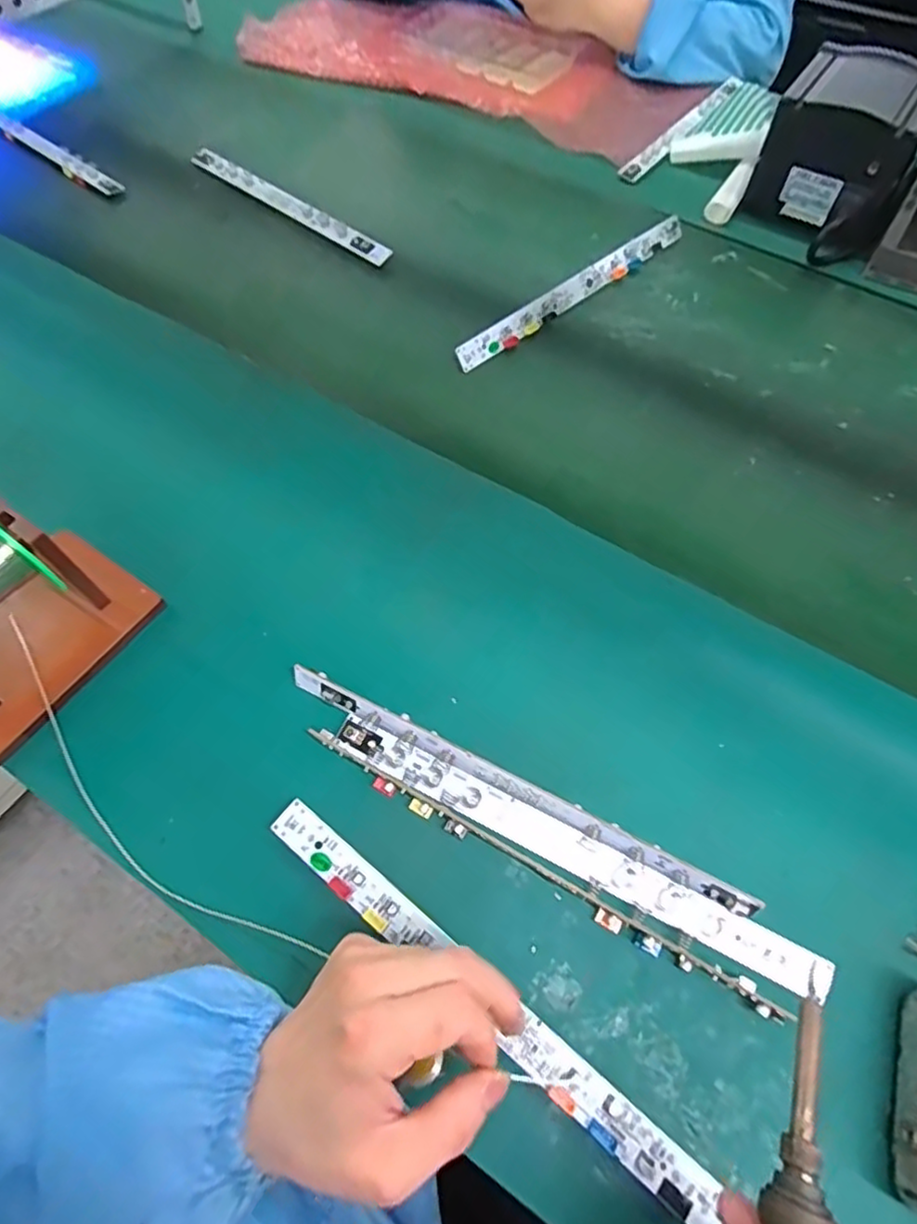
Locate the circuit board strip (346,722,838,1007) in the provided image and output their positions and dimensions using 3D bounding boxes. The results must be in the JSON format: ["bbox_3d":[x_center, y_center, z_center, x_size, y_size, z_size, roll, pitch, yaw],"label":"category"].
[{"bbox_3d":[0.057,0.133,0.354,0.285,0.014,0.021,24,64,12],"label":"circuit board strip"}]

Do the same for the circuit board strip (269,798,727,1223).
[{"bbox_3d":[0.006,0.190,0.317,0.269,0.006,0.024,36,67,17],"label":"circuit board strip"}]

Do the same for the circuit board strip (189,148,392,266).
[{"bbox_3d":[-0.179,-0.424,0.655,0.273,0.007,0.025,37,68,18],"label":"circuit board strip"}]

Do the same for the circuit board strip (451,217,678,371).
[{"bbox_3d":[0.108,-0.297,0.585,0.283,0.018,0.021,-37,68,-18],"label":"circuit board strip"}]

